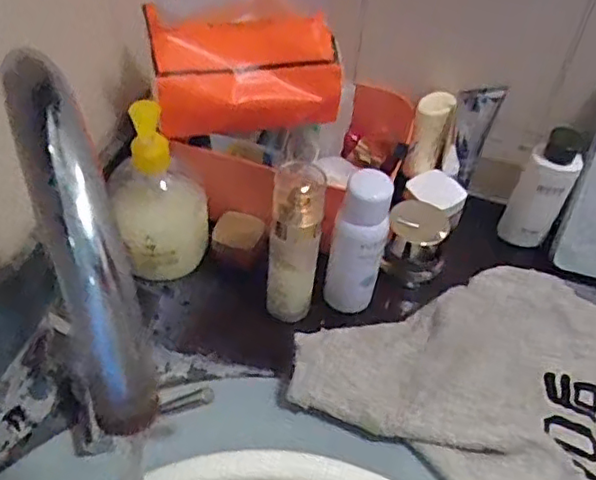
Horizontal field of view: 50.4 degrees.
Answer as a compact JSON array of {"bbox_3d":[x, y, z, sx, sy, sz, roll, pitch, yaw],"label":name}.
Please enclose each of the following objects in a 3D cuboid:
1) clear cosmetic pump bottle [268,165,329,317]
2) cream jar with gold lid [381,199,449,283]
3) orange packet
[{"bbox_3d":[-0.002,0.009,0.524,0.040,0.157,0.042,9,48,4],"label":"clear cosmetic pump bottle"},{"bbox_3d":[0.113,0.001,0.608,0.060,0.053,0.065,17,49,11],"label":"cream jar with gold lid"},{"bbox_3d":[-0.042,-0.133,0.521,0.148,0.083,0.049,-6,48,-10],"label":"orange packet"}]

